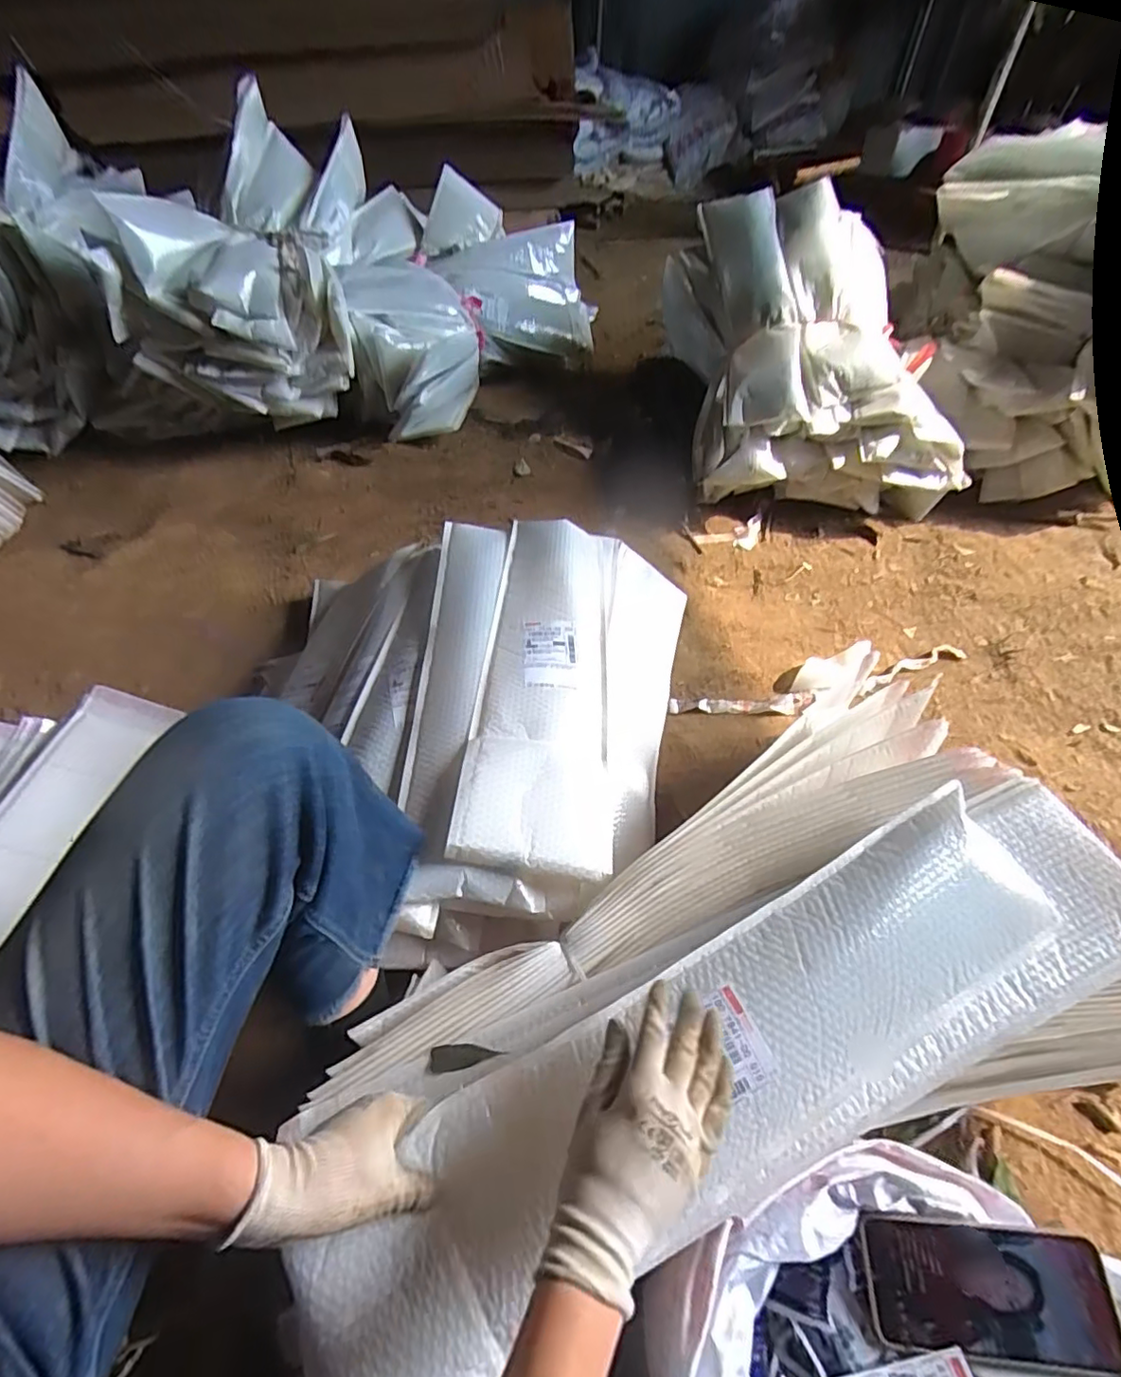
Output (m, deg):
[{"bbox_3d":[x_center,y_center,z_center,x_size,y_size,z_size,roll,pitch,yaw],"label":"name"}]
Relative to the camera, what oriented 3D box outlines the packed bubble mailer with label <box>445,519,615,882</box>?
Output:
[{"bbox_3d":[-0.011,-0.043,0.812,0.181,0.046,0.611,13,51,-9],"label":"packed bubble mailer with label"}]

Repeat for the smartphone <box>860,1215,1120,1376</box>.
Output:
[{"bbox_3d":[0.313,0.444,0.431,0.159,0.012,0.078,-7,63,13],"label":"smartphone"}]

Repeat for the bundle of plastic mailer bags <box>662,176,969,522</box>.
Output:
[{"bbox_3d":[0.498,-0.736,1.271,0.468,0.409,0.725,-5,52,-2],"label":"bundle of plastic mailer bags"}]

